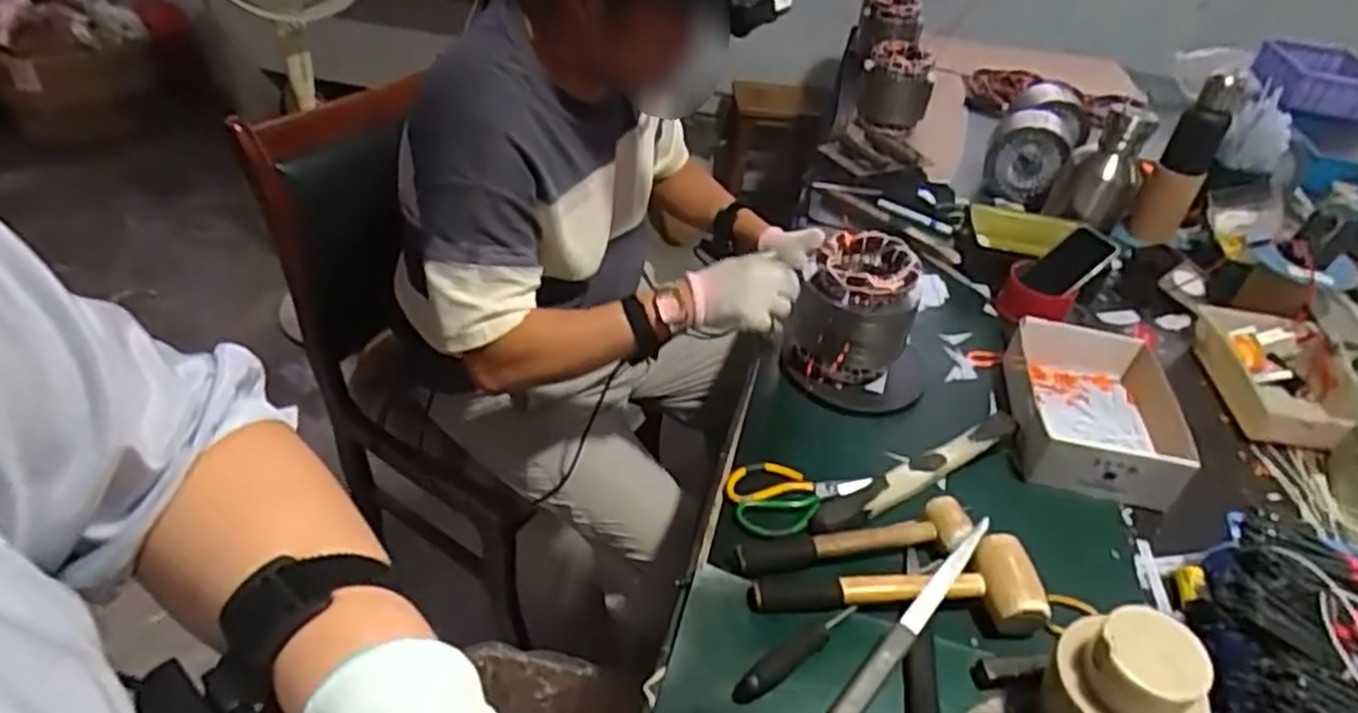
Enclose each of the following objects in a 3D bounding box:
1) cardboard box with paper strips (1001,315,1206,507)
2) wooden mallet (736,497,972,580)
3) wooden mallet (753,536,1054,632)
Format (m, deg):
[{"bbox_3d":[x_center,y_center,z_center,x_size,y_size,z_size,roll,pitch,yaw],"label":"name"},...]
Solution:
[{"bbox_3d":[0.525,0.066,0.993,0.193,0.077,0.225,14,42,9],"label":"cardboard box with paper strips"},{"bbox_3d":[0.187,0.196,0.843,0.254,0.041,0.069,-6,42,-13],"label":"wooden mallet"},{"bbox_3d":[0.217,0.228,0.798,0.288,0.052,0.087,3,41,-3],"label":"wooden mallet"}]

